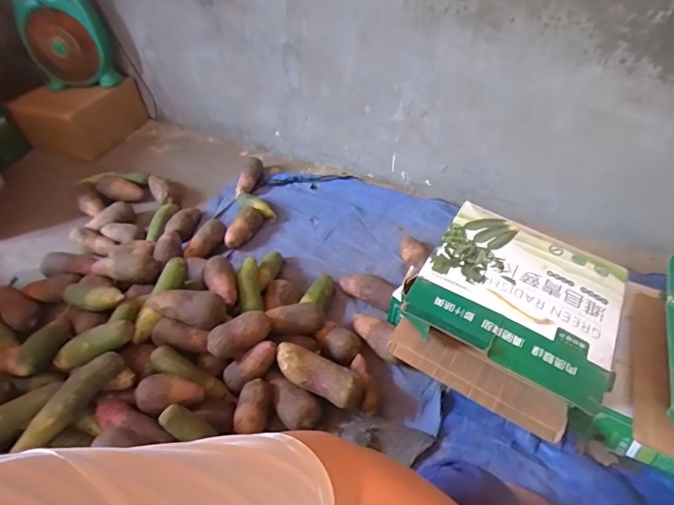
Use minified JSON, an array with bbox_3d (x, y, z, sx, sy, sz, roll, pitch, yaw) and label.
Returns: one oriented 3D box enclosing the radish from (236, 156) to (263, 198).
[{"bbox_3d":[-0.303,-0.252,1.456,0.059,0.062,0.153,20,73,19],"label":"radish"}]

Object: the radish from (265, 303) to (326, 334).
[{"bbox_3d":[-0.095,0.150,0.963,0.131,0.065,0.067,2,39,-34],"label":"radish"}]

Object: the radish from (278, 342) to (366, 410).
[{"bbox_3d":[-0.038,0.248,0.868,0.197,0.056,0.076,28,50,5],"label":"radish"}]

